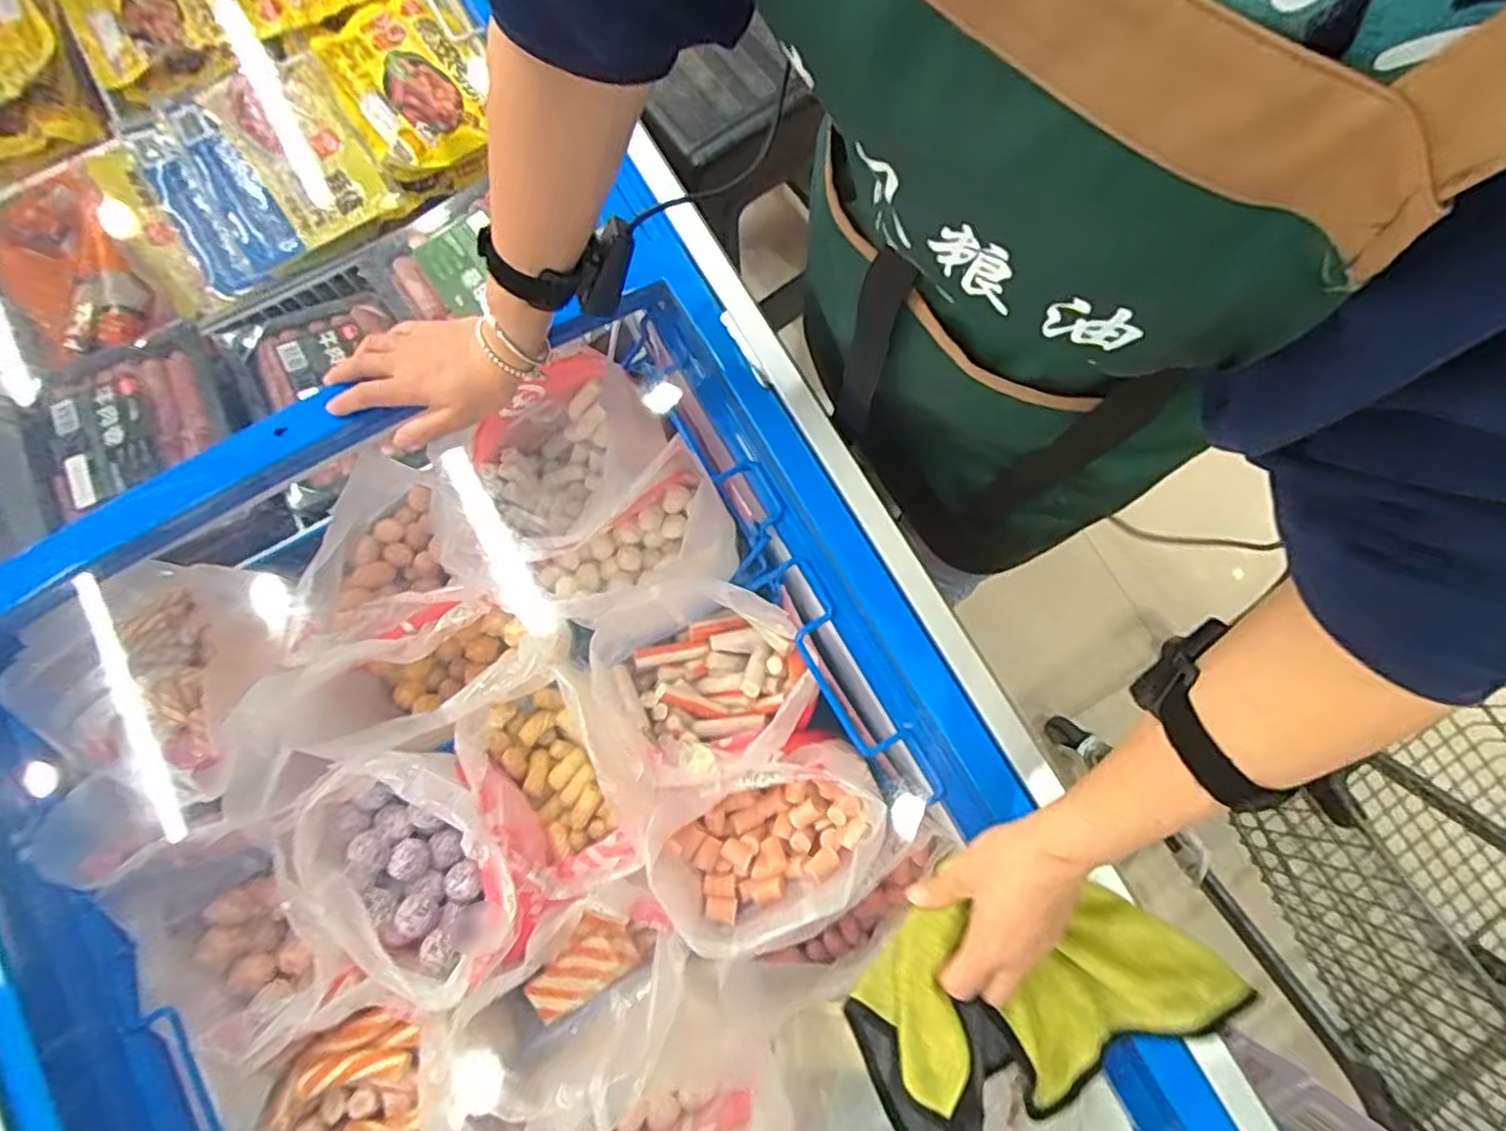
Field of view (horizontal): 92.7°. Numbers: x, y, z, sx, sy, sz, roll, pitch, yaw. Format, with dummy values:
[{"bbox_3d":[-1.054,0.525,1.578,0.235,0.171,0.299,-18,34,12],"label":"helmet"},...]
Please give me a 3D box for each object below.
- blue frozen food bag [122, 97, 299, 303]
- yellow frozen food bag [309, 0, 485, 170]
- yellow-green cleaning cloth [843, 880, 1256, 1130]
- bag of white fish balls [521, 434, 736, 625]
[{"bbox_3d":[-0.600,-0.412,0.795,0.103,0.025,0.280,-35,80,-6],"label":"blue frozen food bag"},{"bbox_3d":[-0.406,-0.564,0.823,0.128,0.034,0.250,-39,81,-7],"label":"yellow frozen food bag"},{"bbox_3d":[0.203,0.305,0.494,0.261,0.031,0.155,-12,79,-7],"label":"yellow-green cleaning cloth"},{"bbox_3d":[-0.109,-0.007,0.697,0.190,0.162,0.121,-37,81,-6],"label":"bag of white fish balls"}]

